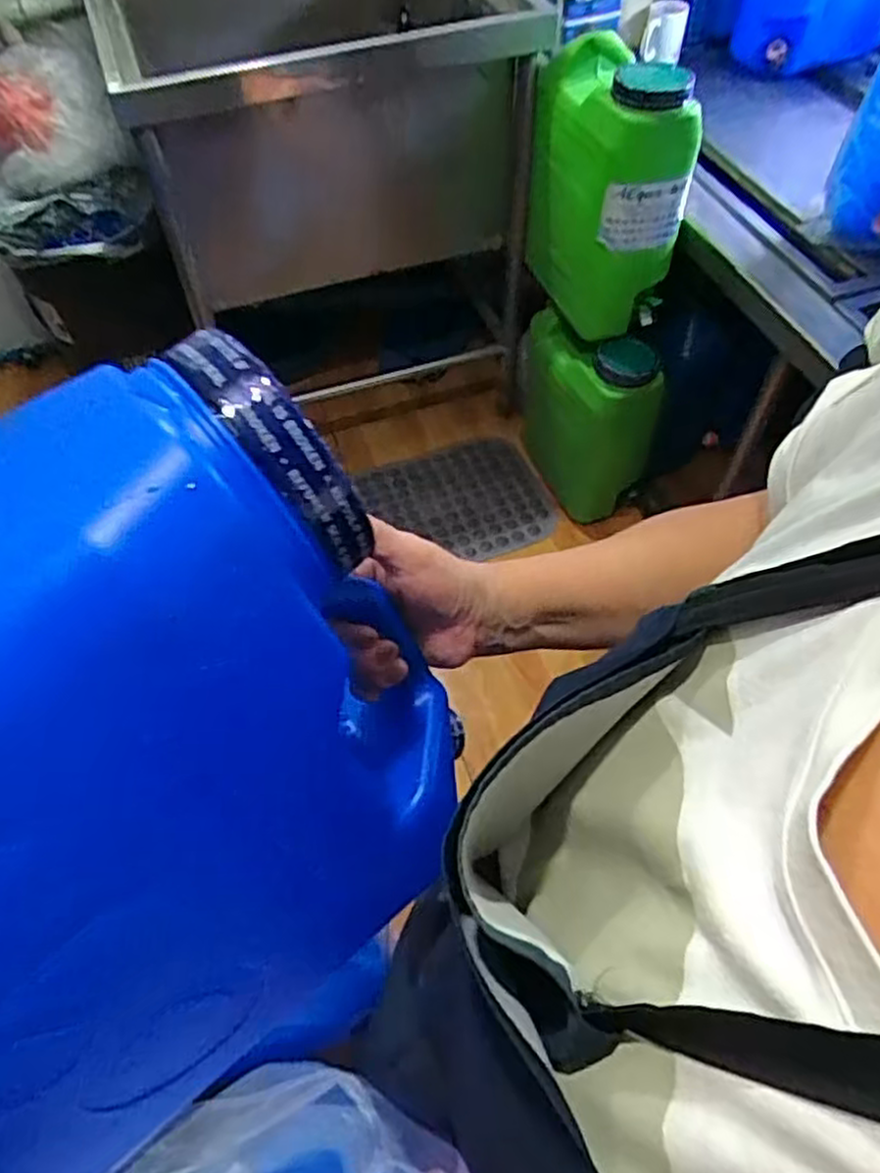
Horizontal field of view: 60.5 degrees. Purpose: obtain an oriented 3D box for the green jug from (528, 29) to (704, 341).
[{"bbox_3d":[0.281,-0.688,1.304,0.244,0.383,0.294,-1,56,0],"label":"green jug"}]

